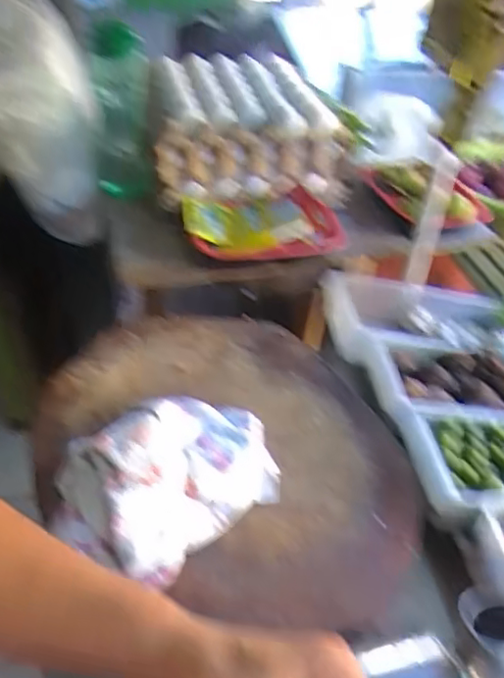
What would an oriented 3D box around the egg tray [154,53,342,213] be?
[{"bbox_3d":[-0.012,-0.347,1.012,0.309,0.127,0.283,0,43,-3],"label":"egg tray"}]

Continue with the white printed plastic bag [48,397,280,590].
[{"bbox_3d":[-0.086,0.134,0.654,0.220,0.061,0.171,-33,53,-32],"label":"white printed plastic bag"}]

